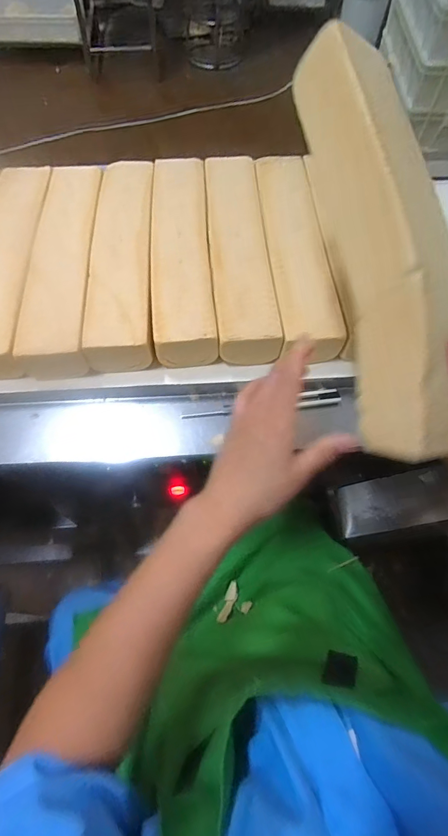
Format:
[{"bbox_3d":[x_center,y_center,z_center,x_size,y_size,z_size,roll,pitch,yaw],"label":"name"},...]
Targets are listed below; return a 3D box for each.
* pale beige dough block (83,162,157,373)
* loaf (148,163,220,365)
[{"bbox_3d":[-0.140,-0.226,0.574,0.080,0.057,0.360,-3,63,-3],"label":"pale beige dough block"},{"bbox_3d":[-0.061,-0.233,0.579,0.081,0.052,0.361,-3,63,-3],"label":"loaf"}]

